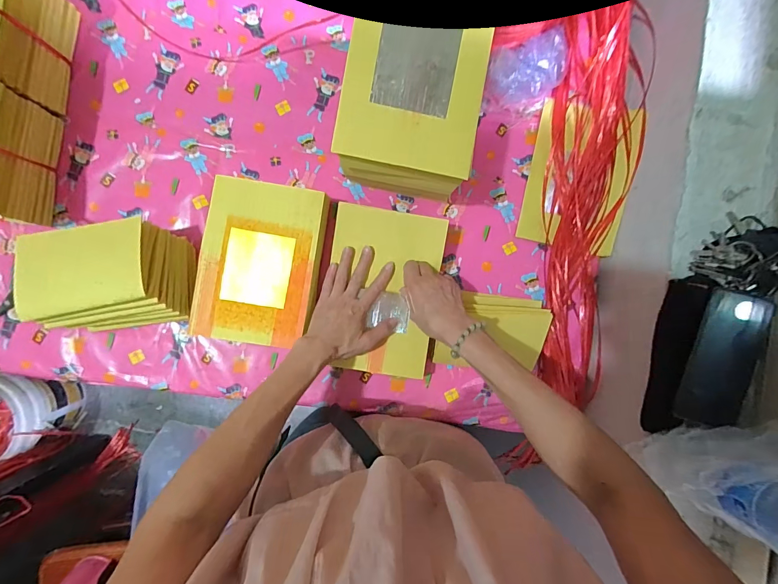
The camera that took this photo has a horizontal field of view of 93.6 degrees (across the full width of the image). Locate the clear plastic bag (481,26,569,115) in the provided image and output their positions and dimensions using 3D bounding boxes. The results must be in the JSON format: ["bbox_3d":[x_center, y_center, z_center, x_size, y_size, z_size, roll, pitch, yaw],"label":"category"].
[{"bbox_3d":[0.218,-0.338,0.573,0.139,0.071,0.092,-23,92,-3],"label":"clear plastic bag"}]

